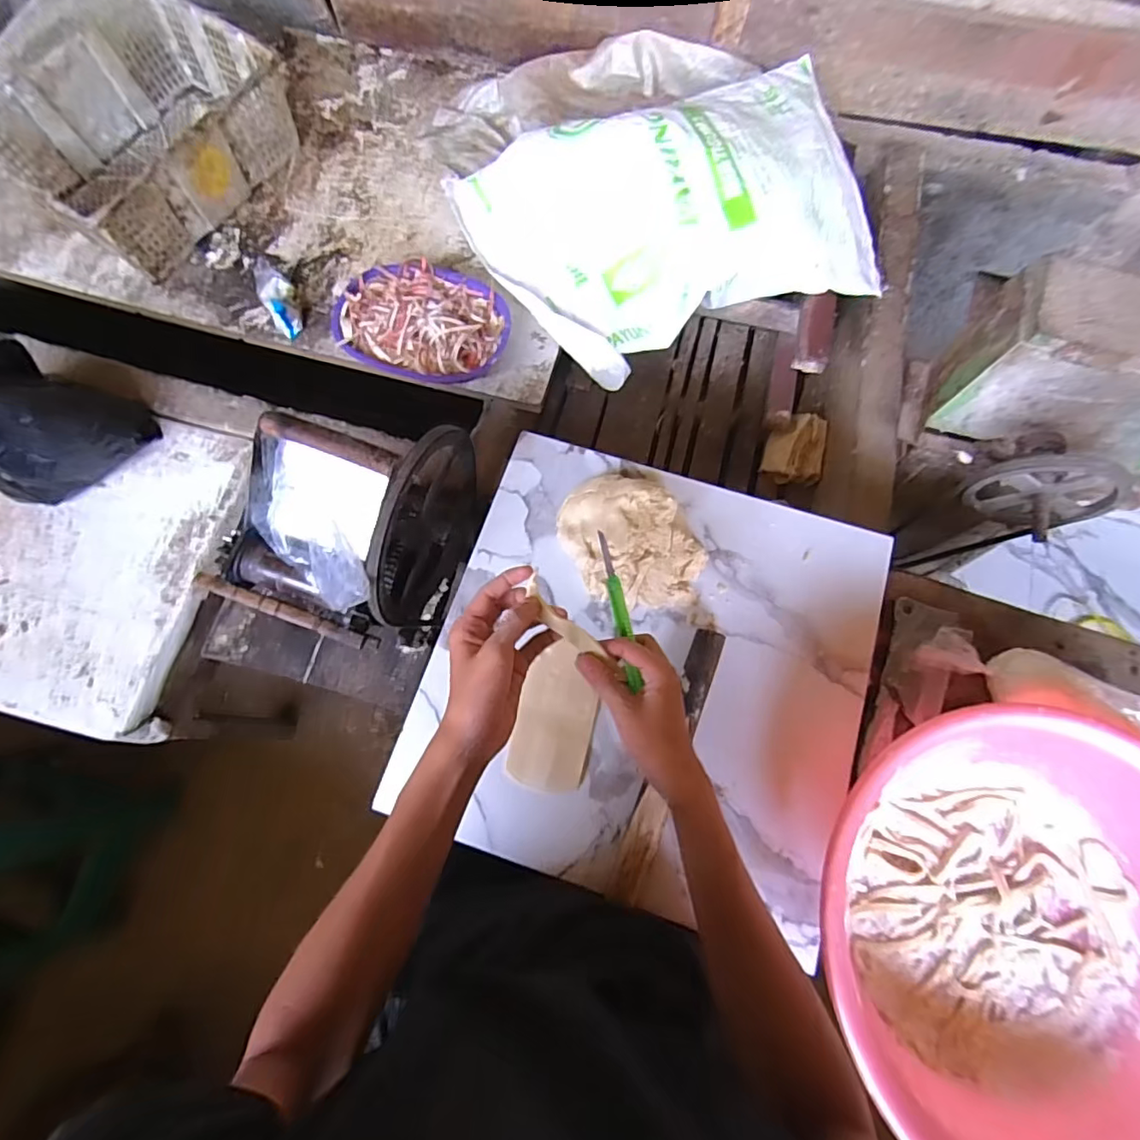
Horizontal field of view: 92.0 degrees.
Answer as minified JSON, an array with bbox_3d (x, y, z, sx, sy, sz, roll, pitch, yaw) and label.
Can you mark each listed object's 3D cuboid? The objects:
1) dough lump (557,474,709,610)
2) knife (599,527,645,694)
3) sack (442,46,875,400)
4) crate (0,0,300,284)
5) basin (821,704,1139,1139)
[{"bbox_3d":[0.076,-0.033,0.673,0.146,0.046,0.190,-27,77,-8],"label":"dough lump"},{"bbox_3d":[0.045,0.036,0.512,0.014,0.023,0.144,-11,82,-5],"label":"knife"},{"bbox_3d":[0.188,-0.607,0.966,0.677,0.198,0.434,-24,77,-8],"label":"sack"},{"bbox_3d":[-0.823,-0.838,1.054,0.387,0.156,0.471,31,76,7],"label":"crate"},{"bbox_3d":[0.441,0.346,0.531,0.393,0.120,0.393,0,75,-1],"label":"basin"}]

